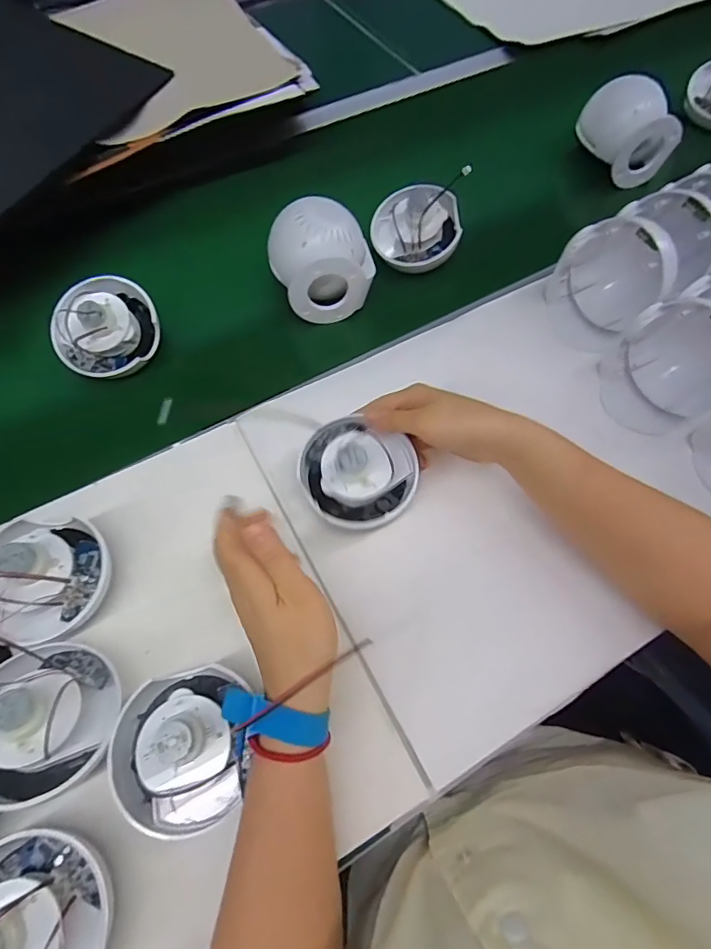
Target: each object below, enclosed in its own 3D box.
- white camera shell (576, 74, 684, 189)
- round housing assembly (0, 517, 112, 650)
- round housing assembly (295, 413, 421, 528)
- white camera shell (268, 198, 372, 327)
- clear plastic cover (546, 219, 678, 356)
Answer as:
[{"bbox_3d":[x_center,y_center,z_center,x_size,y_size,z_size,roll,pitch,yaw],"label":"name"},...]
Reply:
[{"bbox_3d":[0.371,-0.474,0.651,0.074,0.078,0.120,-20,67,-10],"label":"white camera shell"},{"bbox_3d":[-0.264,0.082,0.391,0.108,0.066,0.103,0,65,0],"label":"round housing assembly"},{"bbox_3d":[0.000,-0.006,0.433,0.108,0.067,0.091,24,67,11],"label":"round housing assembly"},{"bbox_3d":[-0.038,-0.243,0.539,0.108,0.080,0.100,-23,67,-11],"label":"white camera shell"},{"bbox_3d":[0.273,-0.209,0.521,0.074,0.113,0.113,-16,66,-8],"label":"clear plastic cover"}]

